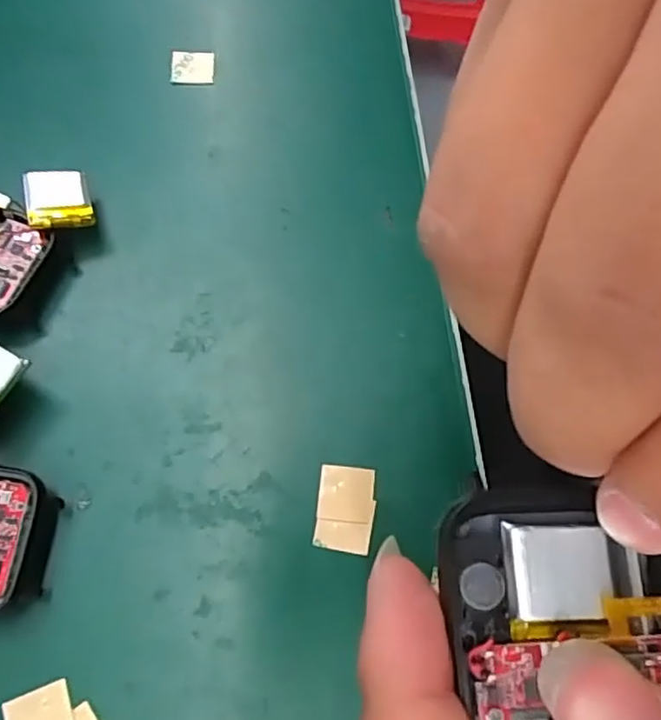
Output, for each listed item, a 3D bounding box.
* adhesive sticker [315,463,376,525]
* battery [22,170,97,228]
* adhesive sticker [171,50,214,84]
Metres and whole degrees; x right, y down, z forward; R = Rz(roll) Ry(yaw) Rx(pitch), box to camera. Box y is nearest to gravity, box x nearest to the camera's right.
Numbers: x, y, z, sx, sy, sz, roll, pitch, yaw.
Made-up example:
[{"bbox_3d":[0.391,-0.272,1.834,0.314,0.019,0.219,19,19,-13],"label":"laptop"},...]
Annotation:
[{"bbox_3d":[0.004,0.038,0.180,0.015,0.004,0.015,7,68,-1],"label":"adhesive sticker"},{"bbox_3d":[-0.084,-0.050,0.199,0.019,0.004,0.020,-13,72,-23],"label":"battery"},{"bbox_3d":[-0.051,-0.109,0.237,0.015,0.005,0.013,1,68,-1],"label":"adhesive sticker"}]

